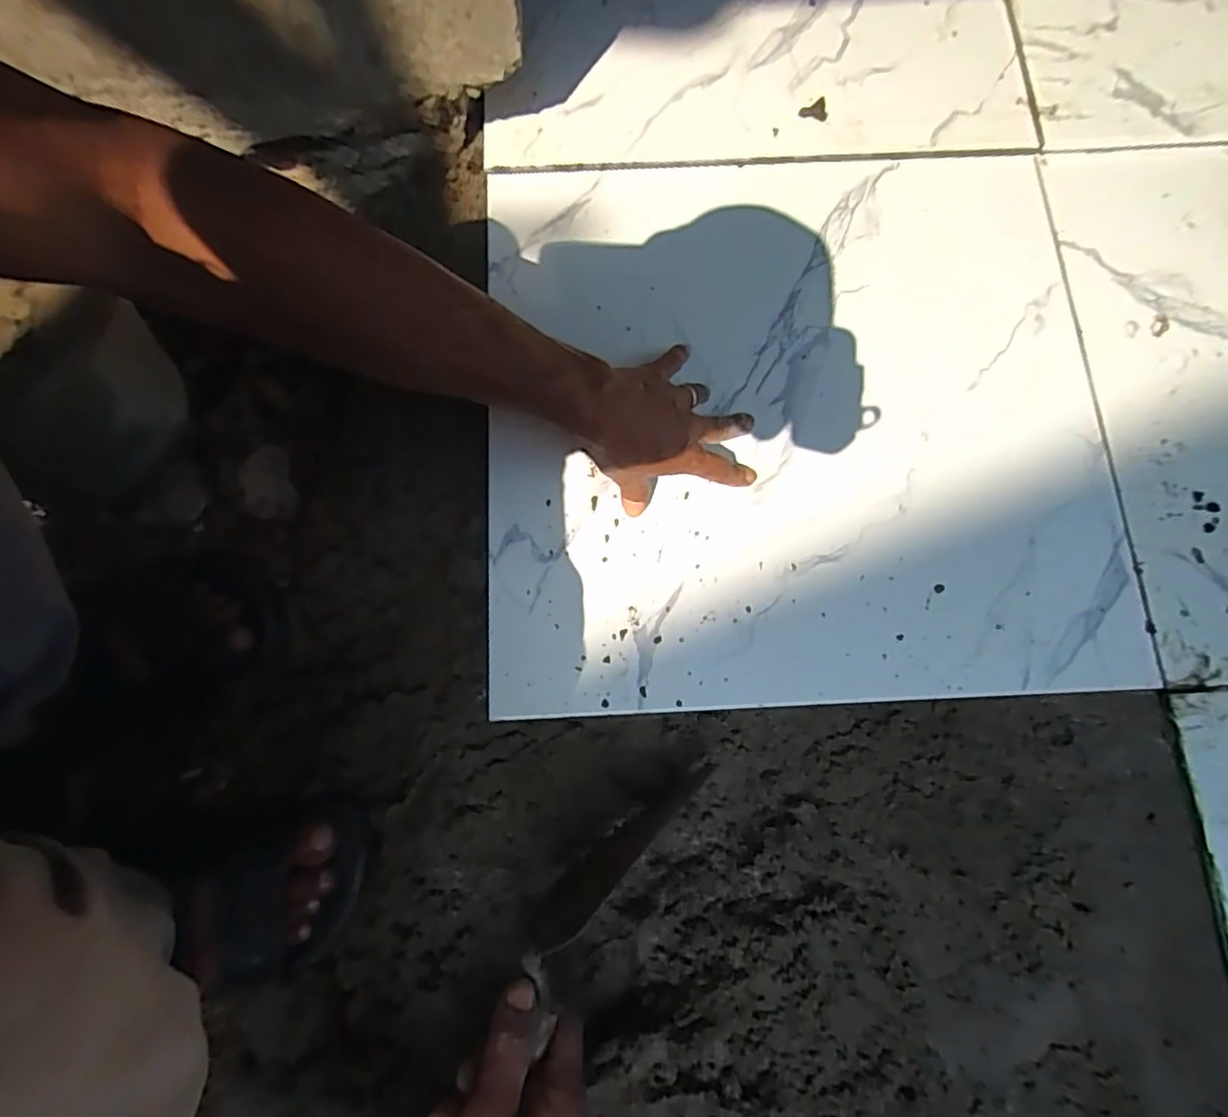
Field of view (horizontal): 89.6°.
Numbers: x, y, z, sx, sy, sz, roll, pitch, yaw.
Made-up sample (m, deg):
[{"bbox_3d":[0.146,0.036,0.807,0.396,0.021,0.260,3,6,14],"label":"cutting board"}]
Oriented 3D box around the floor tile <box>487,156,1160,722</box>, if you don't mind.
[{"bbox_3d":[0.145,-0.122,0.503,0.485,0.010,0.465,-3,78,0],"label":"floor tile"}]

